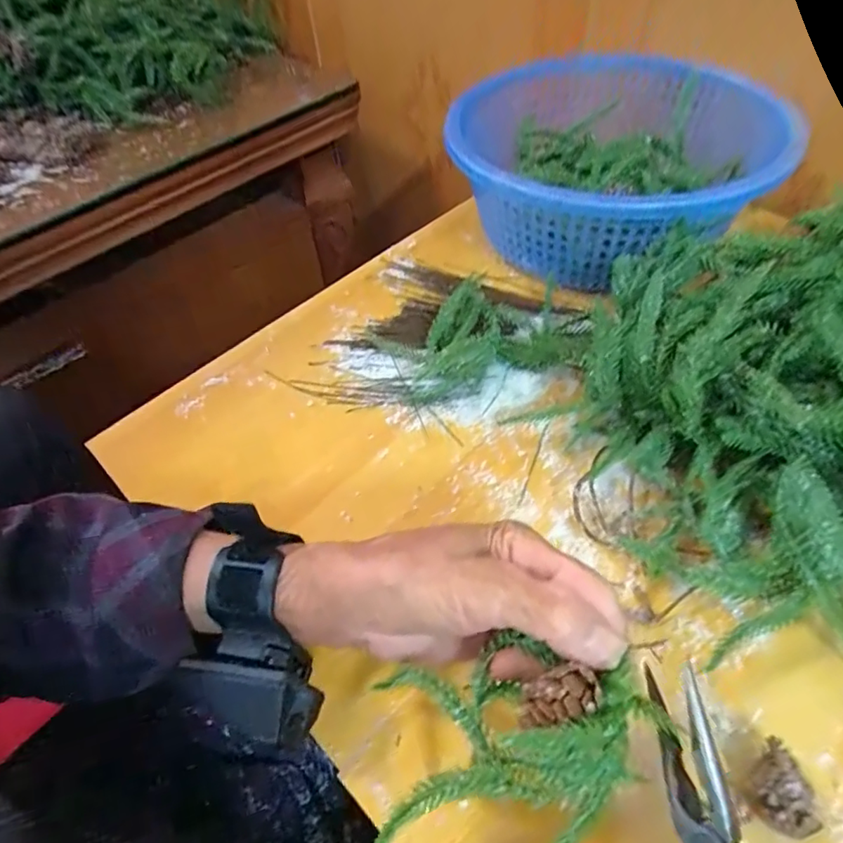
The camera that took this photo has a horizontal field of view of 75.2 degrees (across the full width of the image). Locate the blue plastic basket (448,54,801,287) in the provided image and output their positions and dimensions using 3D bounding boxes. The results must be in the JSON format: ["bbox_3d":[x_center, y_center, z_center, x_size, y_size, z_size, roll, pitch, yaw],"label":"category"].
[{"bbox_3d":[0.166,-0.213,0.477,0.226,0.108,0.244,-17,52,-8],"label":"blue plastic basket"}]

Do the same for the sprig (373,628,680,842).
[{"bbox_3d":[0.033,0.113,0.199,0.099,0.037,0.065,-5,51,2],"label":"sprig"}]

